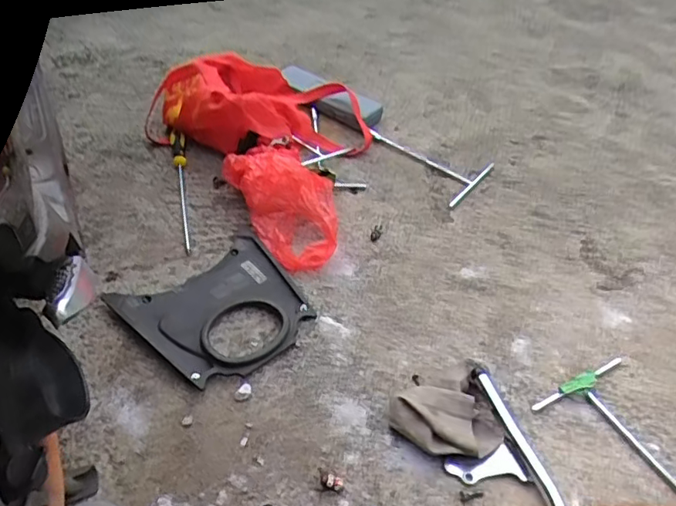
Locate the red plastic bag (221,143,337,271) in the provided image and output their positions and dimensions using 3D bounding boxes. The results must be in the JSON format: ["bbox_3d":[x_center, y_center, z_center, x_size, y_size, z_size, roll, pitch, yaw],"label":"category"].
[{"bbox_3d":[-0.088,-0.104,1.029,0.160,0.095,0.283,-18,49,-21],"label":"red plastic bag"}]

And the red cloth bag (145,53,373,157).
[{"bbox_3d":[-0.174,-0.313,1.204,0.478,0.148,0.222,14,46,9],"label":"red cloth bag"}]

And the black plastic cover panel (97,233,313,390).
[{"bbox_3d":[-0.193,0.093,0.891,0.246,0.026,0.233,-27,53,-28],"label":"black plastic cover panel"}]

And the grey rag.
[{"bbox_3d":[0.147,0.221,0.761,0.149,0.054,0.104,10,45,5],"label":"grey rag"}]

